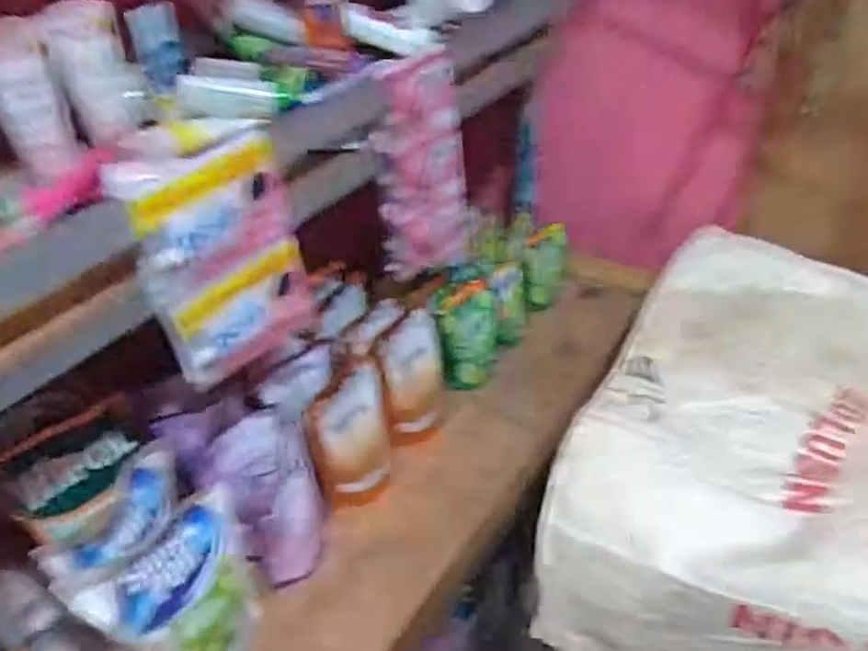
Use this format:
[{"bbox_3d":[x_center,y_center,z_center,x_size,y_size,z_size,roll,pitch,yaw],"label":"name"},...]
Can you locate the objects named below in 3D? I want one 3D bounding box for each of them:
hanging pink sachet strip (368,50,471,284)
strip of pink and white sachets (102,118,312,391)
[{"bbox_3d":[-0.013,-0.171,0.781,0.123,0.254,0.023,-33,46,-30],"label":"hanging pink sachet strip"},{"bbox_3d":[-0.177,-0.056,0.597,0.021,0.217,0.143,27,49,34],"label":"strip of pink and white sachets"}]

